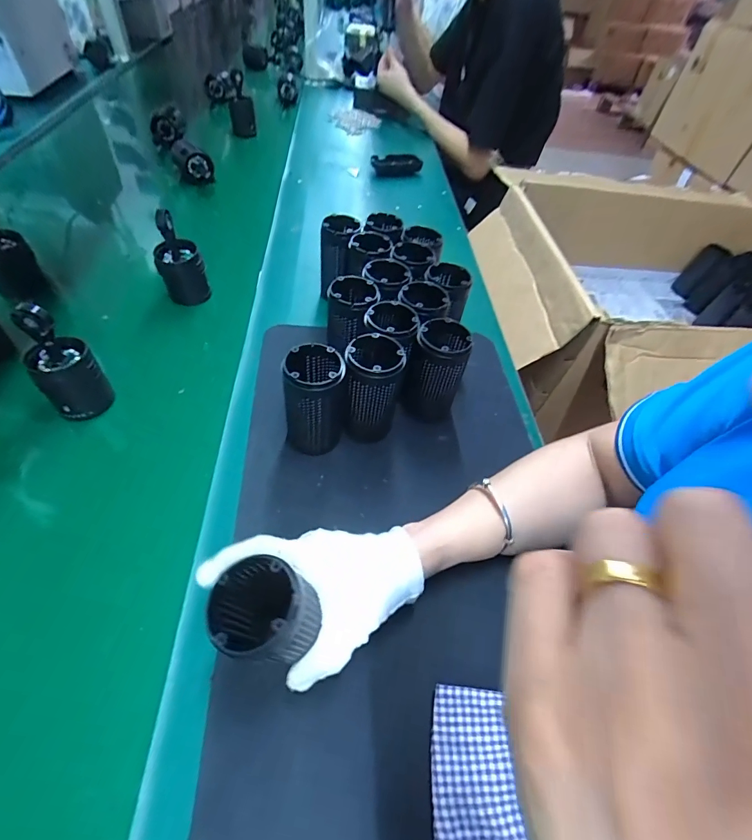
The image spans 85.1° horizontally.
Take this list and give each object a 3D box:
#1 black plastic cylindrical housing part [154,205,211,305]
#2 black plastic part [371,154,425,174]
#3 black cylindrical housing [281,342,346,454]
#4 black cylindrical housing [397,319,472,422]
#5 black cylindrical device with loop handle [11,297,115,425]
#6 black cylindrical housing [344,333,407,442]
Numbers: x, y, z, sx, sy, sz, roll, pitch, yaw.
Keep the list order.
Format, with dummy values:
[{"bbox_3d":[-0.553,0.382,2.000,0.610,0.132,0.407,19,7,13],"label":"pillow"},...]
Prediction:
[{"bbox_3d":[-0.255,-0.205,0.530,0.055,0.111,0.045,-20,56,-22],"label":"black plastic cylindrical housing part"},{"bbox_3d":[0.048,-0.548,0.880,0.120,0.031,0.046,-25,58,-24],"label":"black plastic part"},{"bbox_3d":[-0.058,-0.013,0.385,0.052,0.106,0.063,5,51,-4],"label":"black cylindrical housing"},{"bbox_3d":[0.060,-0.045,0.422,0.054,0.109,0.058,4,51,-4],"label":"black cylindrical housing"},{"bbox_3d":[-0.304,-0.056,0.396,0.054,0.109,0.052,-30,60,-27],"label":"black cylindrical device with loop handle"},{"bbox_3d":[-0.004,-0.025,0.401,0.052,0.105,0.054,4,51,-4],"label":"black cylindrical housing"}]

